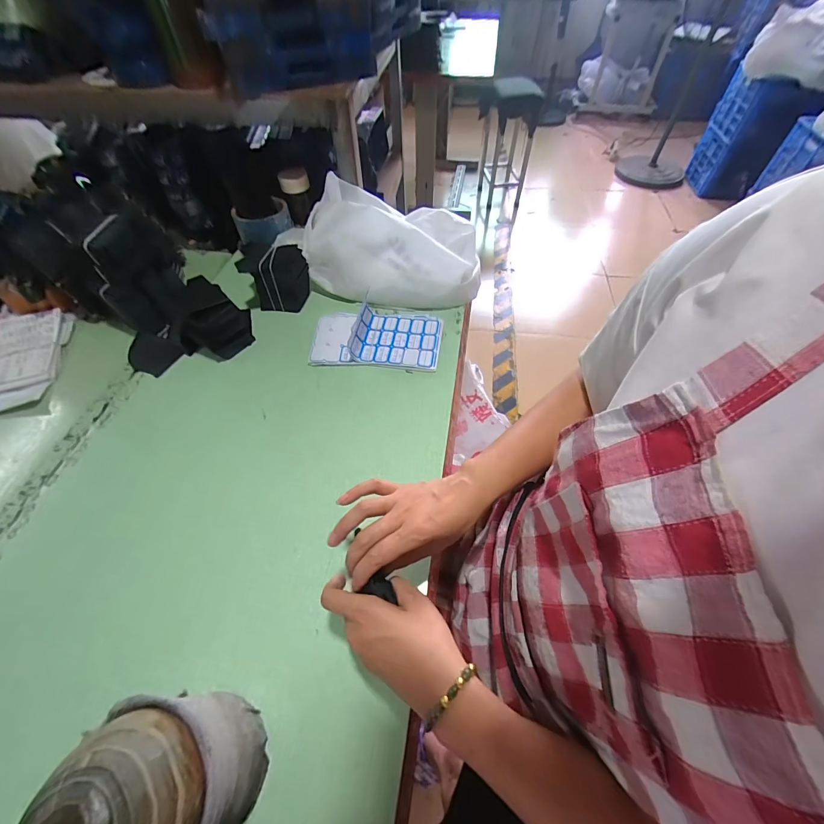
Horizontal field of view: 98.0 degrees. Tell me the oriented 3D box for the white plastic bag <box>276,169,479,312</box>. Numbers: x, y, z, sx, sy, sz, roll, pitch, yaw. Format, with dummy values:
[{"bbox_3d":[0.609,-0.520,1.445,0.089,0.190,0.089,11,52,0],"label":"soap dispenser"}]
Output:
[{"bbox_3d":[-0.059,-0.323,0.670,0.369,0.132,0.209,5,55,4],"label":"white plastic bag"}]

